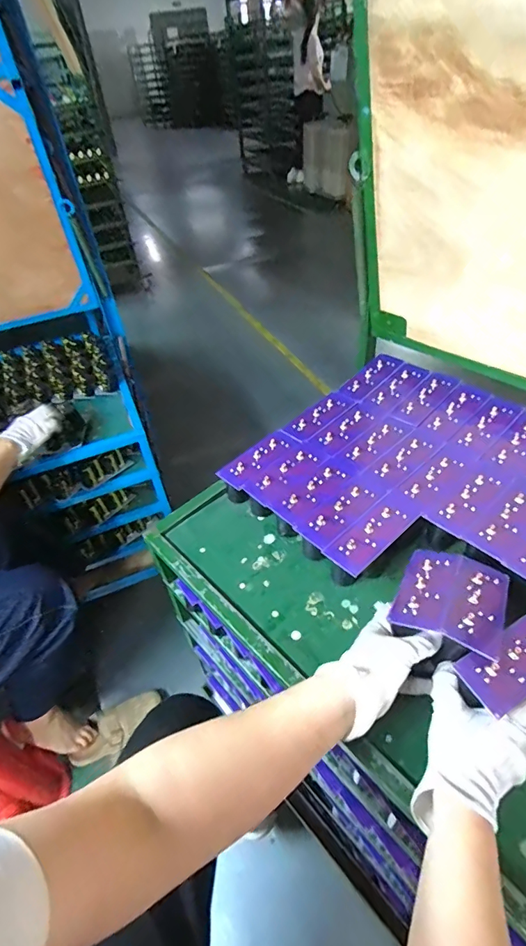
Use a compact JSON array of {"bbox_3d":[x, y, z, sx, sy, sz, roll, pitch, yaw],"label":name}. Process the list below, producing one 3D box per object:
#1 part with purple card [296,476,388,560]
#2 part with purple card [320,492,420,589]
[{"bbox_3d":[0.110,0.066,0.627,0.141,0.055,0.055,-33,49,-26],"label":"part with purple card"},{"bbox_3d":[0.144,0.092,0.594,0.135,0.052,0.053,-34,50,-26],"label":"part with purple card"}]

